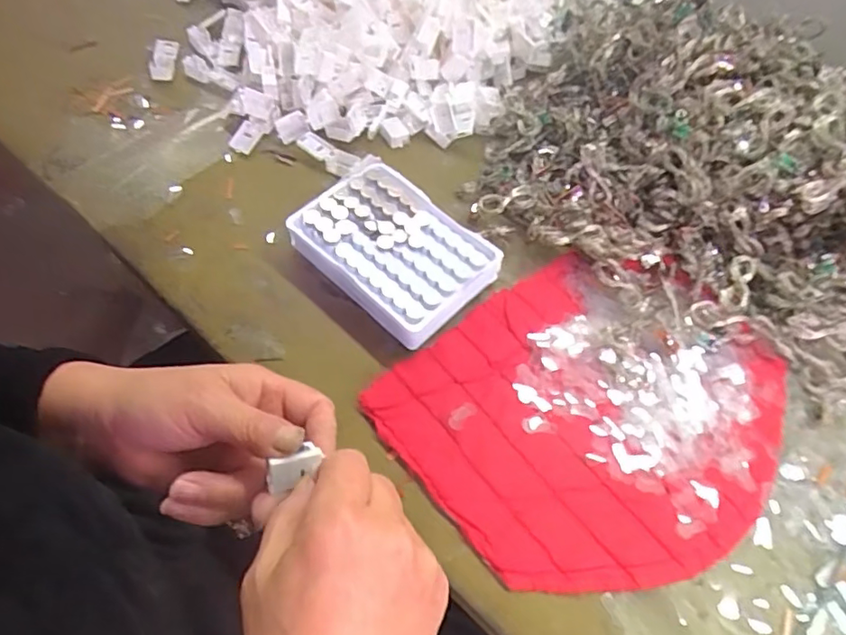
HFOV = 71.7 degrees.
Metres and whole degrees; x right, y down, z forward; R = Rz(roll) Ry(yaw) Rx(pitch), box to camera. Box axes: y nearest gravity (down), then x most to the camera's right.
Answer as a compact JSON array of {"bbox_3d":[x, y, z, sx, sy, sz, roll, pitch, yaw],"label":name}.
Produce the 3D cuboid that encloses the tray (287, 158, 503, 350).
[{"bbox_3d":[-0.027,-0.057,0.436,0.145,0.024,0.100,41,62,19],"label":"tray"}]

